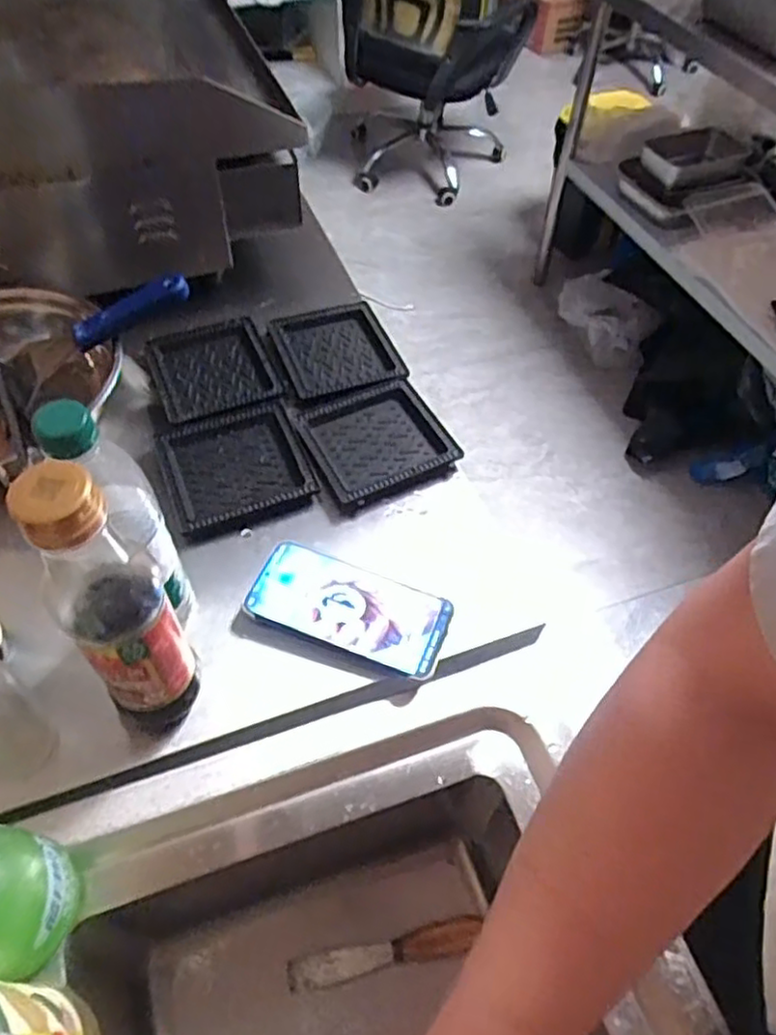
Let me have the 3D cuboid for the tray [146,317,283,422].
[{"bbox_3d":[-0.192,-0.165,0.753,0.123,0.013,0.140,-17,56,-15],"label":"tray"}]

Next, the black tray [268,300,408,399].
[{"bbox_3d":[-0.057,-0.190,0.780,0.125,0.017,0.142,-15,55,-13],"label":"black tray"}]

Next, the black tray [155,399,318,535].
[{"bbox_3d":[-0.148,-0.055,0.674,0.132,0.015,0.138,-16,56,-14],"label":"black tray"}]

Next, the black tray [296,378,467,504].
[{"bbox_3d":[-0.008,-0.081,0.700,0.134,0.024,0.136,-19,57,-16],"label":"black tray"}]

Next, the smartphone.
[{"bbox_3d":[-0.032,0.073,0.573,0.164,0.009,0.074,19,55,11],"label":"smartphone"}]

